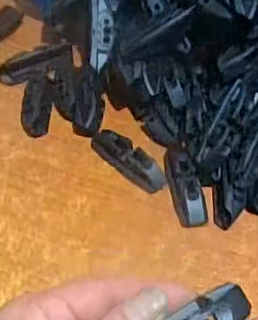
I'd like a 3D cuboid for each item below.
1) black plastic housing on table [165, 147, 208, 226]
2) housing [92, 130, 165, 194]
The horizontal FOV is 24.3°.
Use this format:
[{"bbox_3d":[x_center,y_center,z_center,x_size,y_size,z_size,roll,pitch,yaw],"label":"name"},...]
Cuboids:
[{"bbox_3d":[0.042,0.017,0.457,0.021,0.022,0.070,-10,52,-7],"label":"black plastic housing on table"},{"bbox_3d":[-0.002,-0.002,0.476,0.071,0.018,0.020,36,60,26],"label":"housing"}]

